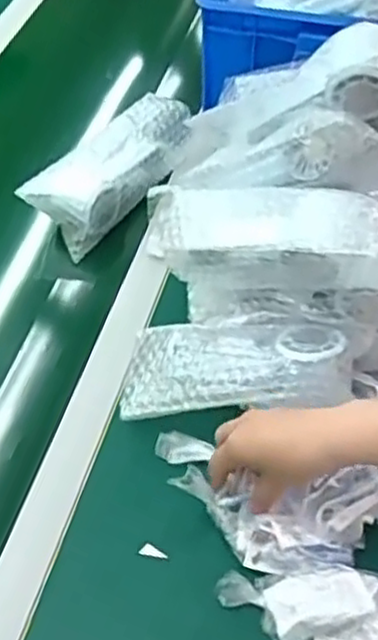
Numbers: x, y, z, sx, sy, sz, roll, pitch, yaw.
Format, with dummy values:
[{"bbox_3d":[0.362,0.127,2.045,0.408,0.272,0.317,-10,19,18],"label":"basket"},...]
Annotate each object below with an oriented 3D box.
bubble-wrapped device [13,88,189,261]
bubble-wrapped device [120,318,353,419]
[{"bbox_3d":[-0.077,-0.163,0.815,0.077,0.068,0.201,36,59,26],"label":"bubble-wrapped device"},{"bbox_3d":[0.037,0.040,0.628,0.187,0.035,0.083,-4,49,17],"label":"bubble-wrapped device"}]

